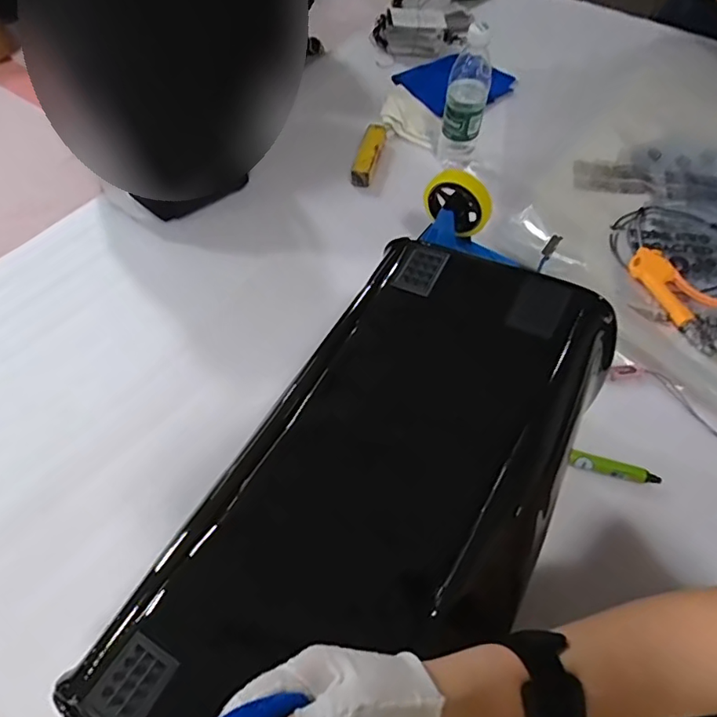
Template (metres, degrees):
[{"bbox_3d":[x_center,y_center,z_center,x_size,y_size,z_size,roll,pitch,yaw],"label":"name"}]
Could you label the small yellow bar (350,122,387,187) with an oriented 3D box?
[{"bbox_3d":[0.018,-0.356,0.928,0.037,0.020,0.145,14,61,10],"label":"small yellow bar"}]

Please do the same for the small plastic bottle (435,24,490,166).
[{"bbox_3d":[0.168,-0.403,0.848,0.069,0.219,0.059,8,60,7],"label":"small plastic bottle"}]

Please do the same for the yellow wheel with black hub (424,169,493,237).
[{"bbox_3d":[0.134,-0.212,0.731,0.093,0.085,0.028,30,65,18],"label":"yellow wheel with black hub"}]

